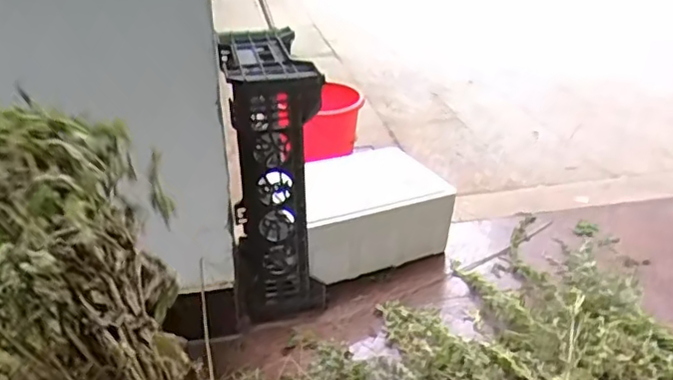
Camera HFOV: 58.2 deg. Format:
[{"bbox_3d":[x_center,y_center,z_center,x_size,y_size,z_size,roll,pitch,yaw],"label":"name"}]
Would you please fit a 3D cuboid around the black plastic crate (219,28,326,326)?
[{"bbox_3d":[-0.140,-0.037,1.230,0.164,0.493,0.336,-6,32,-11],"label":"black plastic crate"}]

